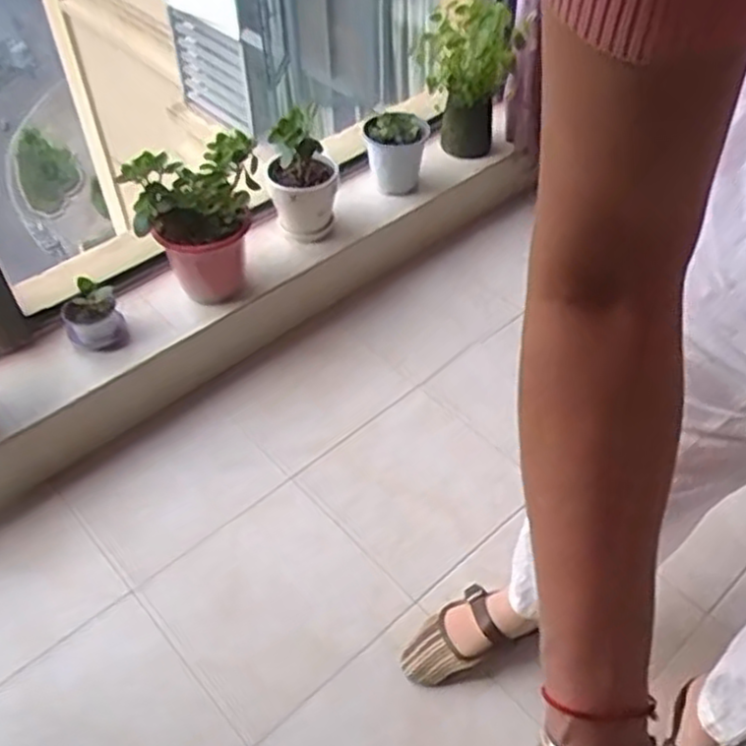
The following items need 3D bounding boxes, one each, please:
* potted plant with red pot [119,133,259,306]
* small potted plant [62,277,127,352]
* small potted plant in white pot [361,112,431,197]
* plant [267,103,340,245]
[{"bbox_3d":[-0.293,-0.267,1.312,0.175,0.257,0.168,3,46,4],"label":"potted plant with red pot"},{"bbox_3d":[-0.463,-0.097,1.262,0.091,0.098,0.075,-22,50,-19],"label":"small potted plant"},{"bbox_3d":[0.048,-0.465,1.581,0.130,0.133,0.126,3,46,4],"label":"small potted plant in white pot"},{"bbox_3d":[-0.132,-0.371,1.434,0.127,0.228,0.138,-1,46,0],"label":"plant"}]

